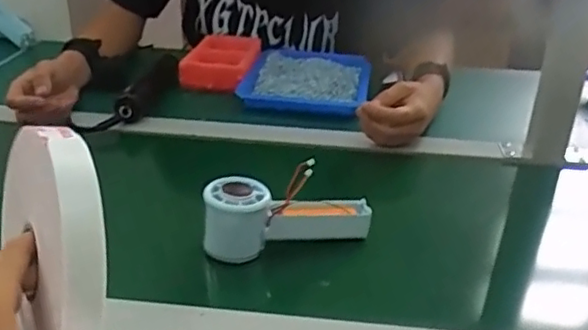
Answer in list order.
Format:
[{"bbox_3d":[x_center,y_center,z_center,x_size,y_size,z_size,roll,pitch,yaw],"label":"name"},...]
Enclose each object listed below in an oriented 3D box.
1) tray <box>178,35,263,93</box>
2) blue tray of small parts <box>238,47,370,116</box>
[{"bbox_3d":[-0.107,-0.166,0.967,0.098,0.033,0.186,5,28,5],"label":"tray"},{"bbox_3d":[0.023,-0.128,0.923,0.170,0.023,0.227,7,29,9],"label":"blue tray of small parts"}]

